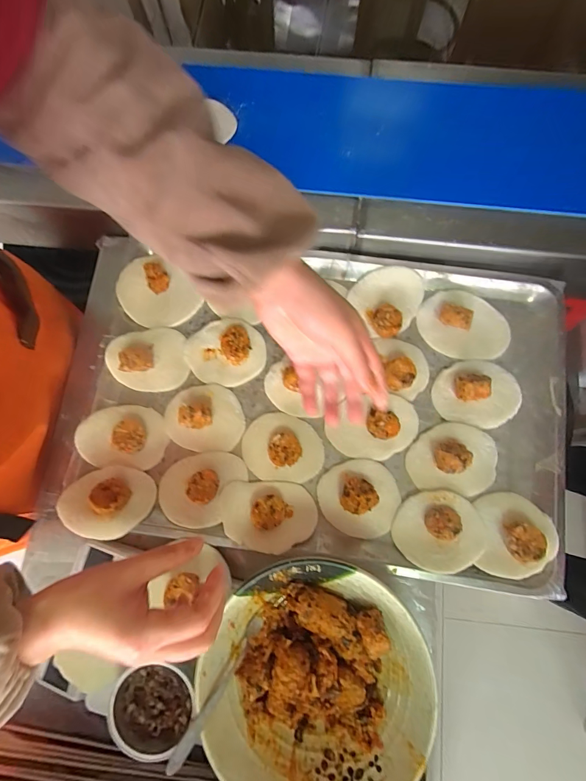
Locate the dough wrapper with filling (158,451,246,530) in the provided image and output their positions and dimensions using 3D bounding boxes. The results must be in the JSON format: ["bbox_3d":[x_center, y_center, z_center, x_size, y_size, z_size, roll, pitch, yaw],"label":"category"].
[{"bbox_3d":[-0.111,0.122,0.443,0.109,0.024,0.085,-13,79,-1],"label":"dough wrapper with filling"}]

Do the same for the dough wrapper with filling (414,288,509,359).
[{"bbox_3d":[0.225,-0.087,0.471,0.115,0.033,0.084,22,80,6],"label":"dough wrapper with filling"}]

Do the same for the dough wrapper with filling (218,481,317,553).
[{"bbox_3d":[-0.032,0.150,0.435,0.117,0.026,0.076,5,79,3],"label":"dough wrapper with filling"}]

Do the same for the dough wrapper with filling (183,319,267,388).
[{"bbox_3d":[-0.090,-0.054,0.474,0.105,0.026,0.088,8,79,3],"label":"dough wrapper with filling"}]

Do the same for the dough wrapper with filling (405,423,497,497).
[{"bbox_3d":[0.196,0.081,0.434,0.103,0.030,0.083,8,79,3],"label":"dough wrapper with filling"}]

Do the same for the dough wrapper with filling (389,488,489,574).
[{"bbox_3d":[0.172,0.163,0.423,0.102,0.026,0.084,-3,79,1],"label":"dough wrapper with filling"}]

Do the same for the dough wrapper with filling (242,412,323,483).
[{"bbox_3d":[-0.013,0.071,0.451,0.100,0.021,0.082,4,79,2],"label":"dough wrapper with filling"}]

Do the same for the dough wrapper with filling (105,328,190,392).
[{"bbox_3d":[-0.193,-0.043,0.471,0.097,0.031,0.081,-8,79,0],"label":"dough wrapper with filling"}]

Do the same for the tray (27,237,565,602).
[{"bbox_3d":[0.020,0.019,0.458,0.616,0.038,0.427,3,79,2],"label":"tray"}]

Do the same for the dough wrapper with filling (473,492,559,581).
[{"bbox_3d":[0.256,0.166,0.412,0.081,0.032,0.089,3,79,2],"label":"dough wrapper with filling"}]

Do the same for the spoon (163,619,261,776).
[{"bbox_3d":[-0.072,0.287,0.351,0.012,0.017,0.132,34,54,8],"label":"spoon"}]

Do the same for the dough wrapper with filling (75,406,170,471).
[{"bbox_3d":[-0.214,0.058,0.457,0.099,0.028,0.077,4,79,2],"label":"dough wrapper with filling"}]

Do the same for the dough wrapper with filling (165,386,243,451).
[{"bbox_3d":[-0.115,0.034,0.456,0.100,0.038,0.084,-3,79,1],"label":"dough wrapper with filling"}]

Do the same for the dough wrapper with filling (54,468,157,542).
[{"bbox_3d":[-0.227,0.135,0.439,0.105,0.034,0.080,2,79,2],"label":"dough wrapper with filling"}]

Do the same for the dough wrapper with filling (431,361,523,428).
[{"bbox_3d":[0.232,0.001,0.447,0.102,0.031,0.082,5,79,2],"label":"dough wrapper with filling"}]

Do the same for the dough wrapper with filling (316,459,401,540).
[{"bbox_3d":[0.082,0.131,0.431,0.094,0.029,0.089,0,79,1],"label":"dough wrapper with filling"}]

